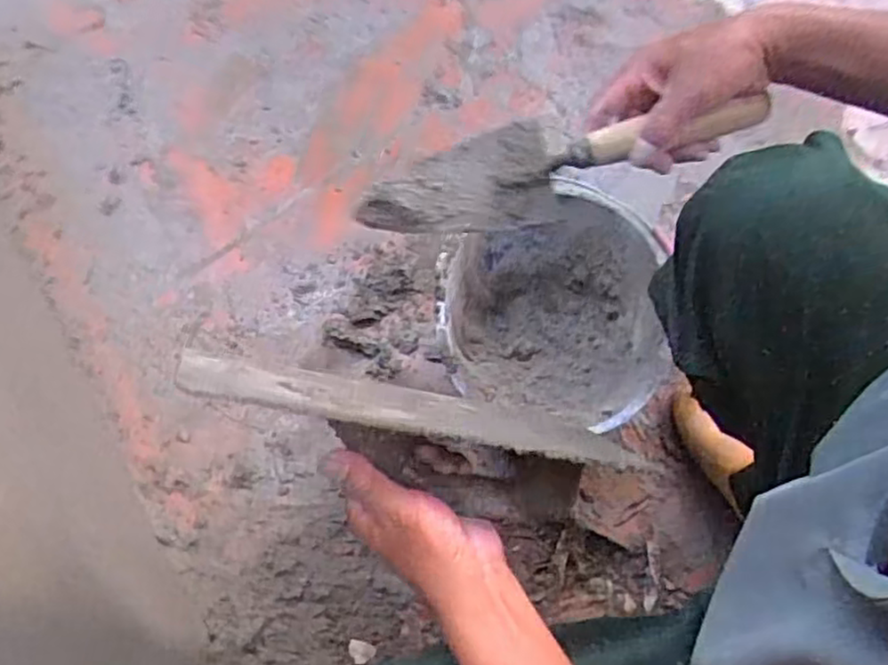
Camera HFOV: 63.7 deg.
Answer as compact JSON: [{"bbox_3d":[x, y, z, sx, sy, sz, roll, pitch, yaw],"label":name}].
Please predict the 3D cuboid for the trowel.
[{"bbox_3d":[0.087,-0.139,0.563,0.305,0.066,0.066,-15,64,7],"label":"trowel"}]

